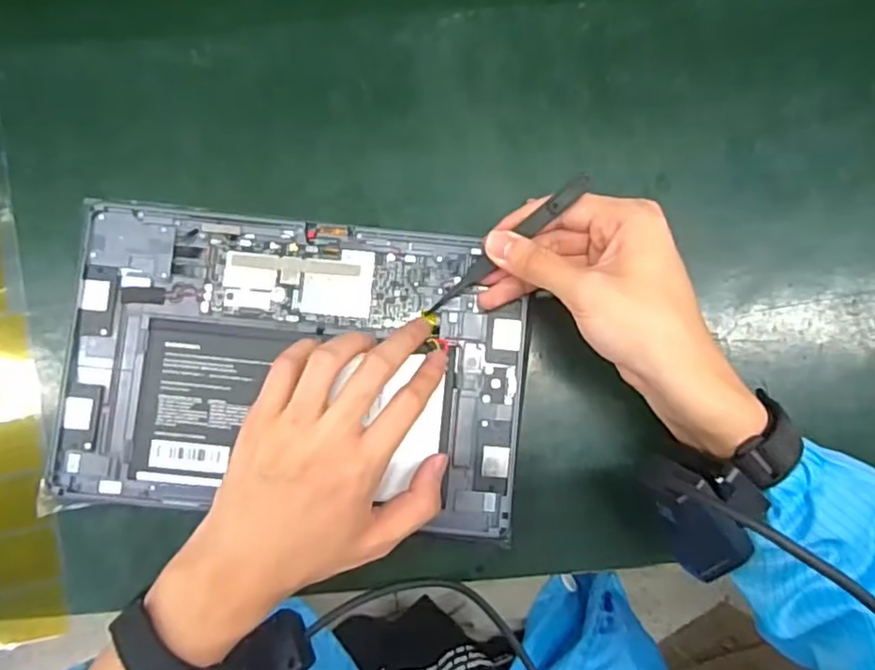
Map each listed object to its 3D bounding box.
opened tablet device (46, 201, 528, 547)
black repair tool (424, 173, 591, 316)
[{"bbox_3d":[-0.080,0.018,0.361,0.255,0.008,0.166,5,83,0],"label":"opened tablet device"},{"bbox_3d":[0.037,-0.048,0.348,0.113,0.008,0.011,-39,84,21],"label":"black repair tool"}]

